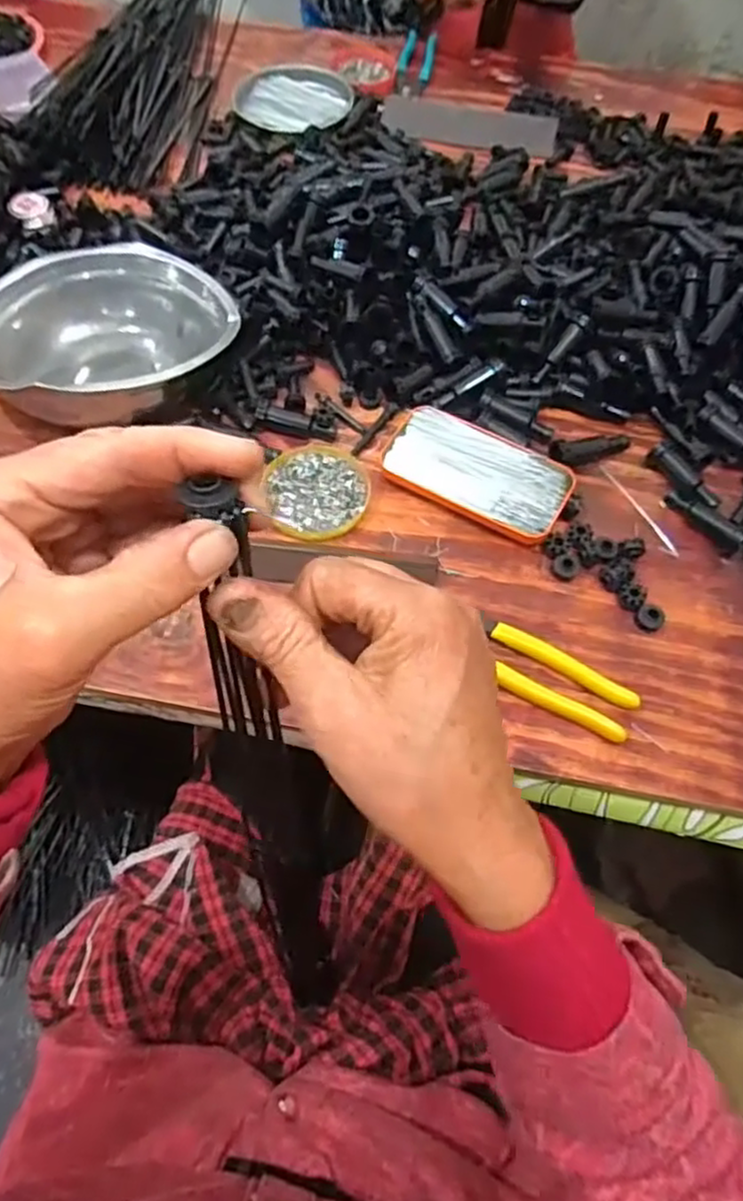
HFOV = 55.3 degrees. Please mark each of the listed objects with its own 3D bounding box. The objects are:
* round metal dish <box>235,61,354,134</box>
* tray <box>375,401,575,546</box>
[{"bbox_3d":[-0.095,-0.589,0.827,0.144,0.014,0.137,1,62,-2],"label":"round metal dish"},{"bbox_3d":[0.082,-0.100,0.558,0.143,0.017,0.076,28,65,12],"label":"tray"}]

